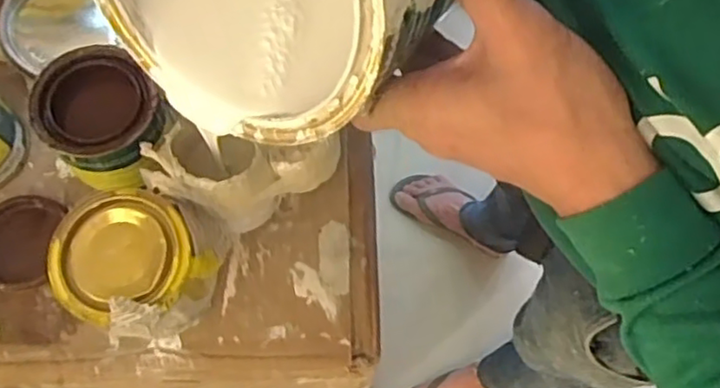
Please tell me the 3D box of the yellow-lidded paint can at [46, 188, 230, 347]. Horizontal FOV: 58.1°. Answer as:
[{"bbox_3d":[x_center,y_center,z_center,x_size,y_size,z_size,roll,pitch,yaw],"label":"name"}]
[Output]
[{"bbox_3d":[-0.123,0.044,0.372,0.079,0.083,0.079,9,70,2],"label":"yellow-lidded paint can"}]

